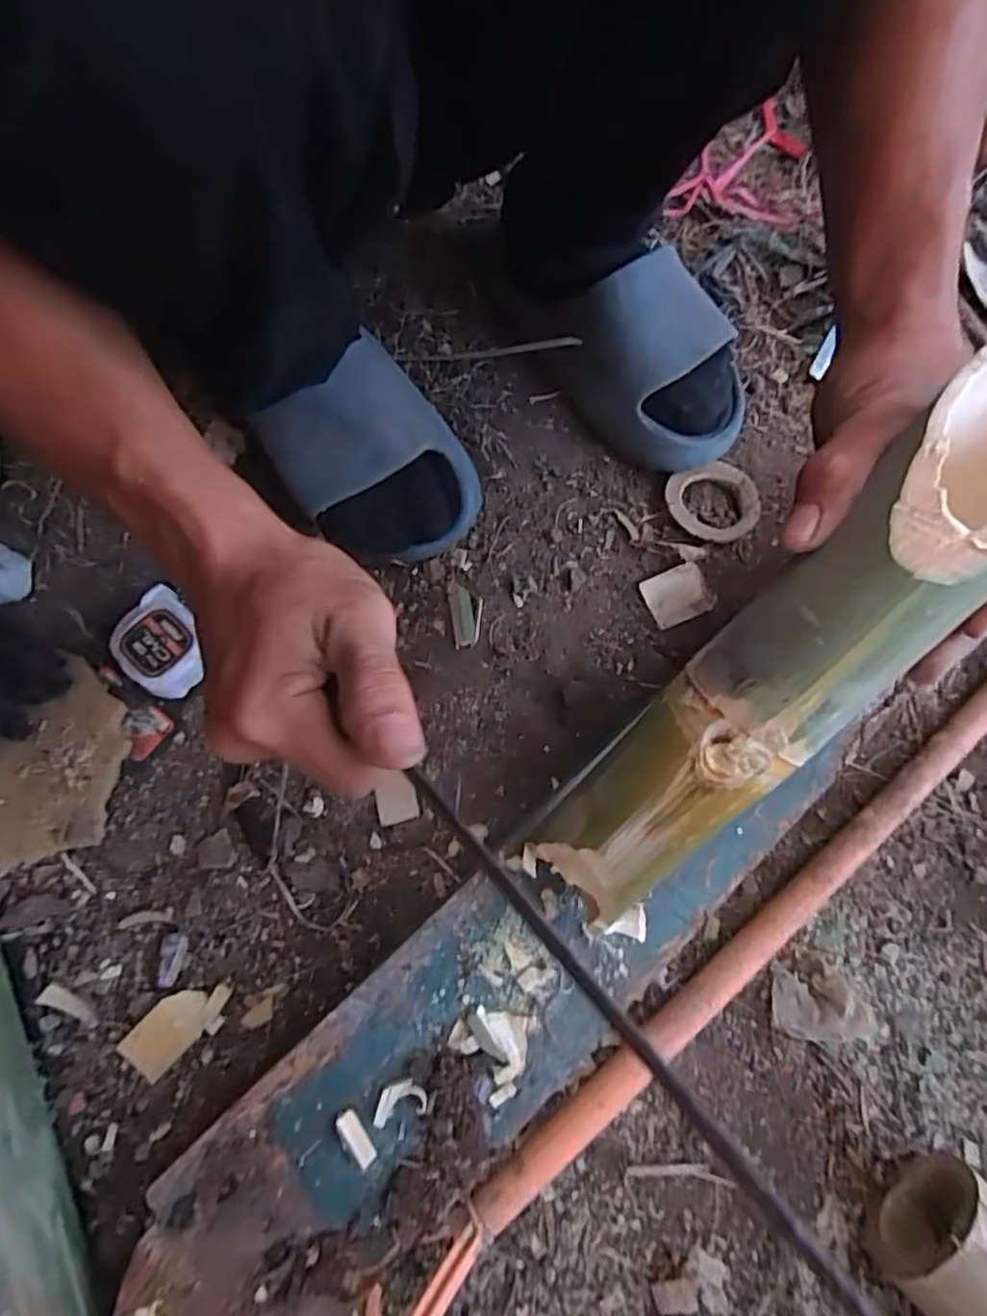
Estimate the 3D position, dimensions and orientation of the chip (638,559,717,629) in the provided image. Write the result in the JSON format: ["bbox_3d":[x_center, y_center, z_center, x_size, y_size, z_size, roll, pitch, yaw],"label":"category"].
[{"bbox_3d":[0.135,-0.047,0.479,0.049,0.009,0.038,-23,74,-7],"label":"chip"}]

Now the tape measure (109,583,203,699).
[{"bbox_3d":[-0.228,-0.008,0.453,0.056,0.034,0.063,-42,77,-12],"label":"tape measure"}]

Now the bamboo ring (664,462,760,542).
[{"bbox_3d":[0.168,-0.118,0.493,0.068,0.012,0.063,1,69,-4],"label":"bamboo ring"}]

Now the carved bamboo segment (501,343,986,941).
[{"bbox_3d":[0.111,0.012,0.266,0.059,0.050,0.271,44,115,11],"label":"carved bamboo segment"}]

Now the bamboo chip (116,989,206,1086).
[{"bbox_3d":[-0.197,0.226,0.393,0.030,0.009,0.052,41,77,12],"label":"bamboo chip"}]

